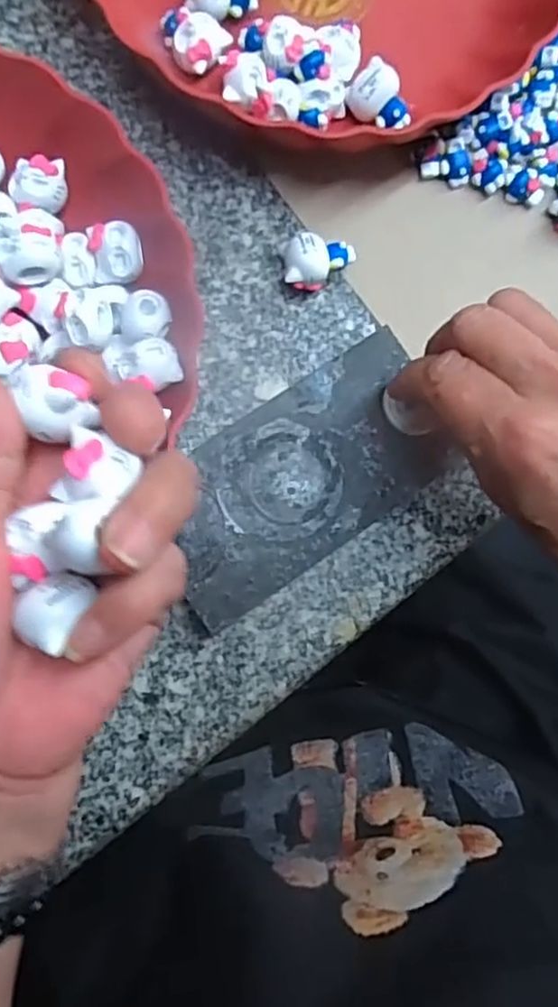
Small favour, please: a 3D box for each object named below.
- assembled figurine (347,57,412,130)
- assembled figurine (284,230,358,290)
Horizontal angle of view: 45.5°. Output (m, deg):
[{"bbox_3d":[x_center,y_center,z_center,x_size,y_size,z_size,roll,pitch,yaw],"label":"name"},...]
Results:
[{"bbox_3d":[0.052,-0.203,0.335,0.034,0.019,0.024,28,81,-4],"label":"assembled figurine"},{"bbox_3d":[0.018,-0.114,0.324,0.033,0.022,0.024,8,83,-6],"label":"assembled figurine"}]

